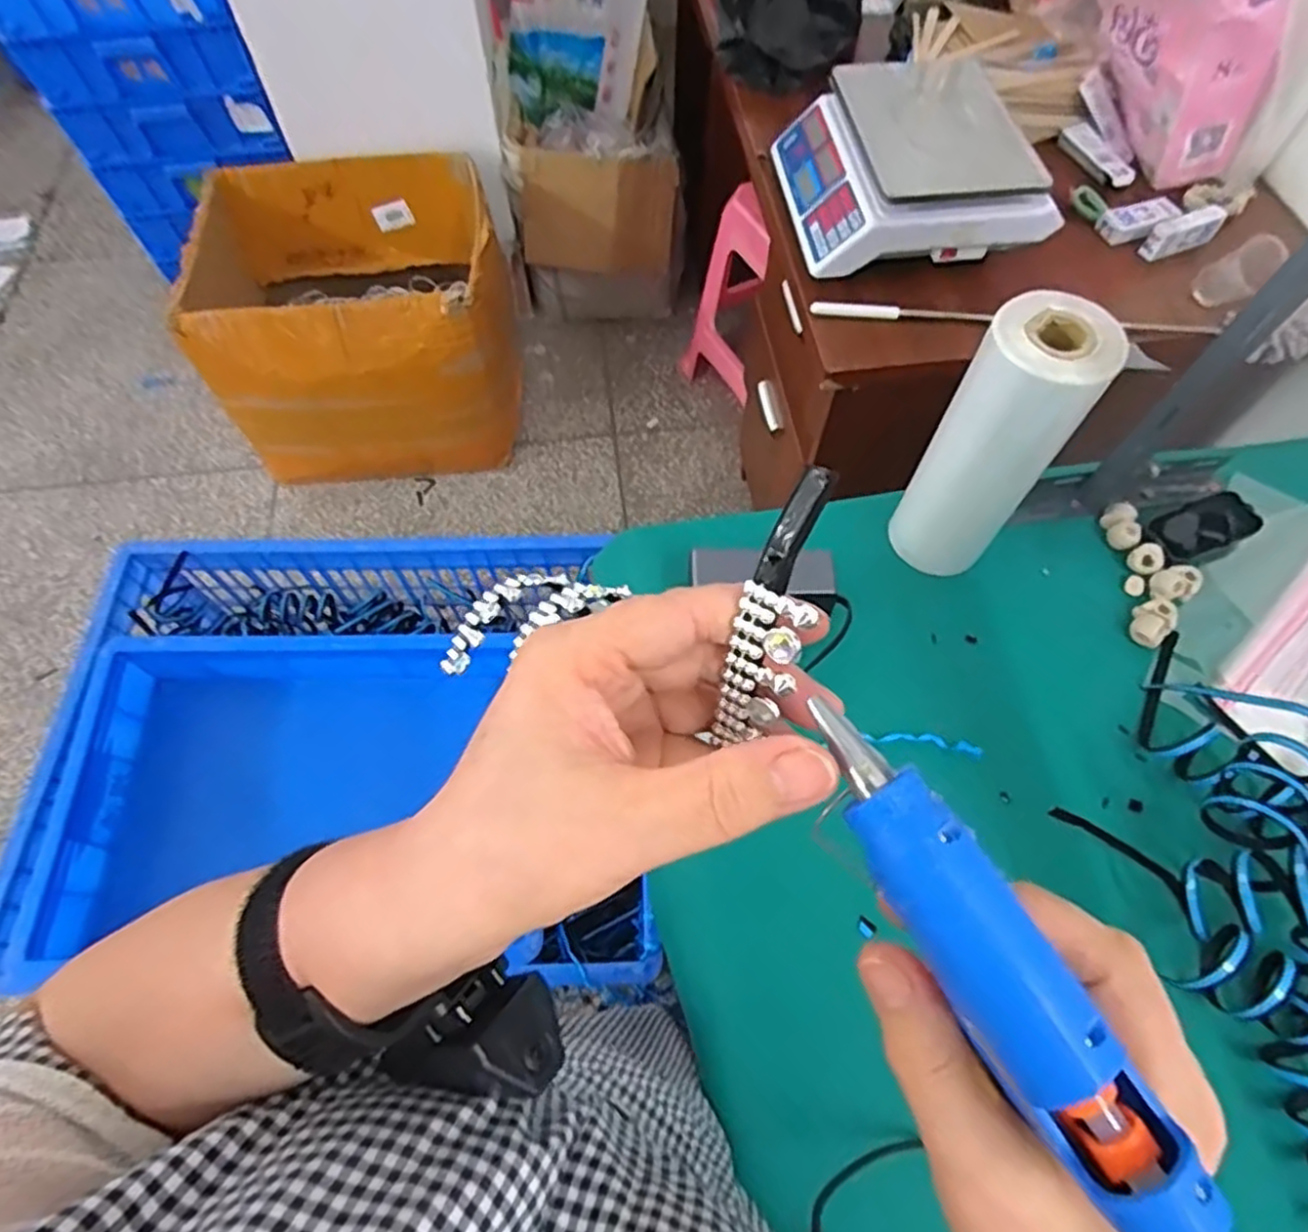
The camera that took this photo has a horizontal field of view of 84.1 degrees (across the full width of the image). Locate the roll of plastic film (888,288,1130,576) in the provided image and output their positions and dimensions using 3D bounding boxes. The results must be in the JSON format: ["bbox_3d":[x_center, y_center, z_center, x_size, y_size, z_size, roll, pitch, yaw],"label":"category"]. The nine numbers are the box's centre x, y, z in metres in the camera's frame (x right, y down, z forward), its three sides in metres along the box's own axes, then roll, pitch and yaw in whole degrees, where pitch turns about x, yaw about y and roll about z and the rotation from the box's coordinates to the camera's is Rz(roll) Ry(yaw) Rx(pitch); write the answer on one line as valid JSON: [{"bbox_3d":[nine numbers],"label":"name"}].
[{"bbox_3d":[0.281,-0.136,0.608,0.089,0.254,0.078,40,69,18],"label":"roll of plastic film"}]

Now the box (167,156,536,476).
[{"bbox_3d":[-0.639,-0.660,1.631,0.646,0.421,0.563,-12,63,-6],"label":"box"}]

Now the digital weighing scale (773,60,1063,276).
[{"bbox_3d":[0.316,-0.573,0.914,0.277,0.106,0.288,-6,63,-4],"label":"digital weighing scale"}]

